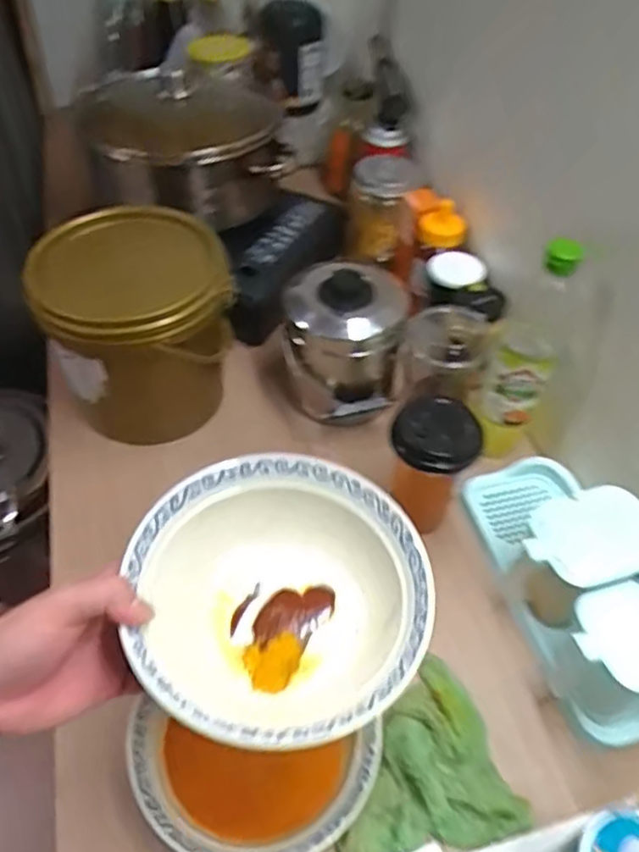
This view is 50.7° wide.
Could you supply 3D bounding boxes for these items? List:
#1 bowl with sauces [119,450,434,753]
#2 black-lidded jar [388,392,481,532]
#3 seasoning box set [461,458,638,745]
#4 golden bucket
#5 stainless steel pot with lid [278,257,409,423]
[{"bbox_3d":[-0.026,0.113,0.430,0.177,0.064,0.181,3,47,-3],"label":"bowl with sauces"},{"bbox_3d":[0.106,0.041,0.663,0.075,0.149,0.060,16,48,9],"label":"black-lidded jar"},{"bbox_3d":[0.241,0.129,0.630,0.114,0.104,0.283,-7,48,-11],"label":"seasoning box set"},{"bbox_3d":[-0.212,-0.115,0.767,0.185,0.192,0.214,-16,51,-19],"label":"golden bucket"},{"bbox_3d":[0.026,-0.091,0.772,0.132,0.155,0.119,8,47,2],"label":"stainless steel pot with lid"}]

